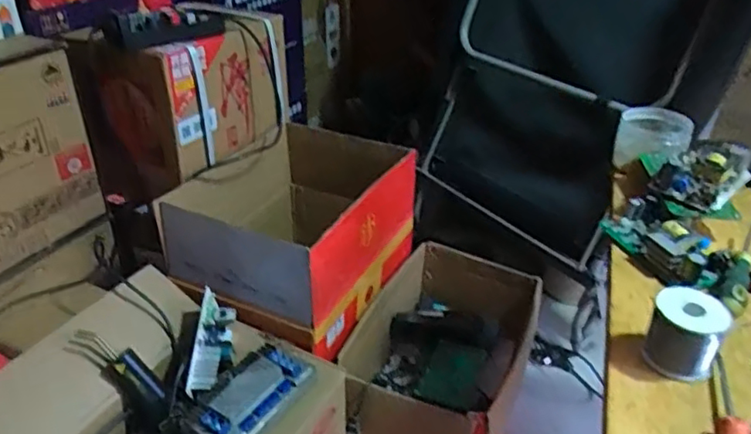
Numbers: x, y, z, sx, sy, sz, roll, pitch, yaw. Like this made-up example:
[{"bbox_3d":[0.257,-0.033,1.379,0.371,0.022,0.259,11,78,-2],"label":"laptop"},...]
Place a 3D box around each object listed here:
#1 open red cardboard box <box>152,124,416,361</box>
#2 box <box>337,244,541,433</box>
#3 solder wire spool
[{"bbox_3d":[-0.135,0.024,1.097,0.314,0.232,0.425,14,34,19],"label":"open red cardboard box"},{"bbox_3d":[0.119,0.252,1.083,0.268,0.176,0.444,15,37,22],"label":"box"},{"bbox_3d":[0.246,0.093,0.480,0.050,0.056,0.050,1,32,-1],"label":"solder wire spool"}]

